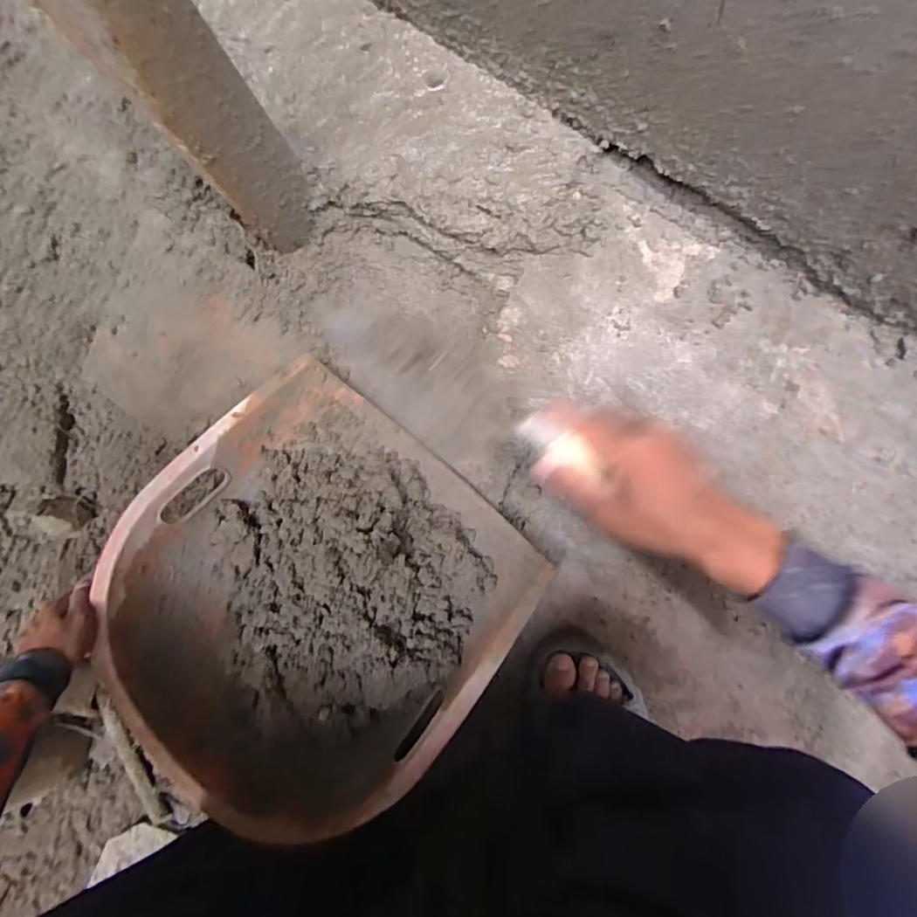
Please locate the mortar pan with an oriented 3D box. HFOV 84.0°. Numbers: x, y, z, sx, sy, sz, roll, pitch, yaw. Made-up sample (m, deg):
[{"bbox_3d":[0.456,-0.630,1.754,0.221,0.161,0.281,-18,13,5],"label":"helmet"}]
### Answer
[{"bbox_3d":[-0.163,0.148,0.557,0.397,0.113,0.398,40,91,9],"label":"mortar pan"}]

